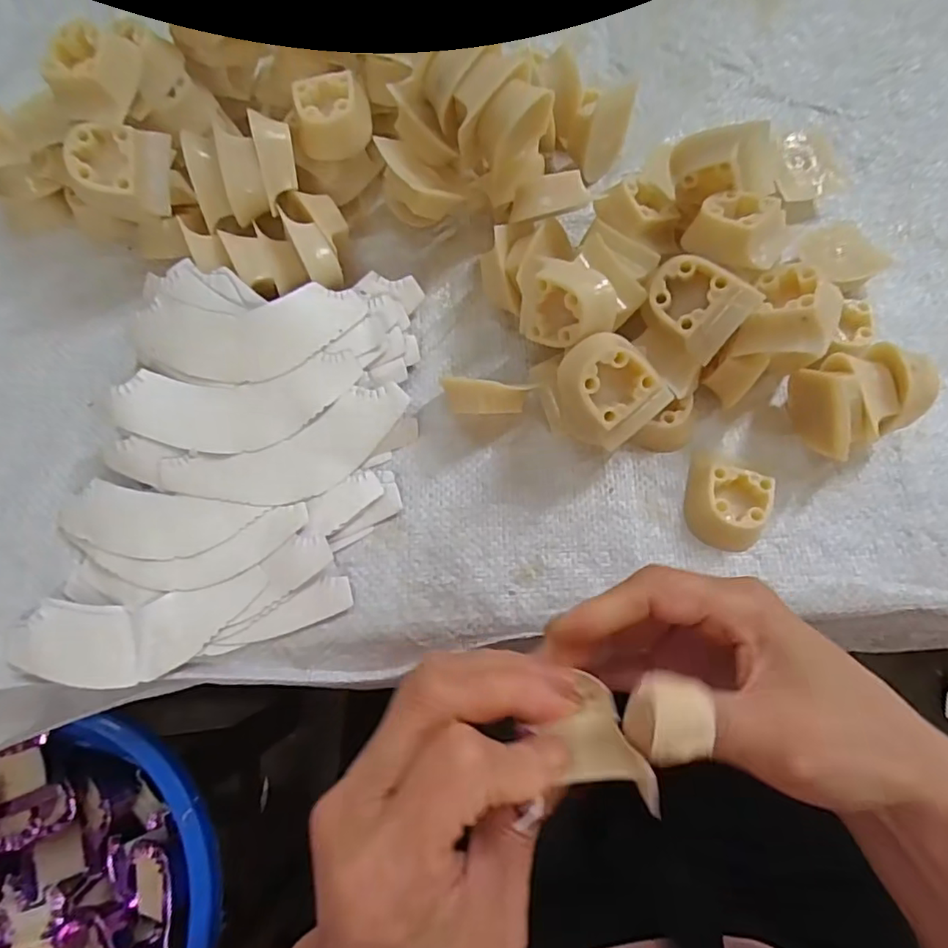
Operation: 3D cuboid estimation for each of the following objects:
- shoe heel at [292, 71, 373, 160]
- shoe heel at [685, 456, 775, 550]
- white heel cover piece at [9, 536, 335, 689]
[{"bbox_3d":[-0.072,-0.182,0.291,0.037,0.022,0.031,-8,74,-2],"label":"shoe heel"},{"bbox_3d":[0.120,0.016,0.271,0.036,0.018,0.039,10,73,4],"label":"shoe heel"},{"bbox_3d":[-0.132,0.065,0.257,0.141,0.009,0.042,-14,73,-4],"label":"white heel cover piece"}]

